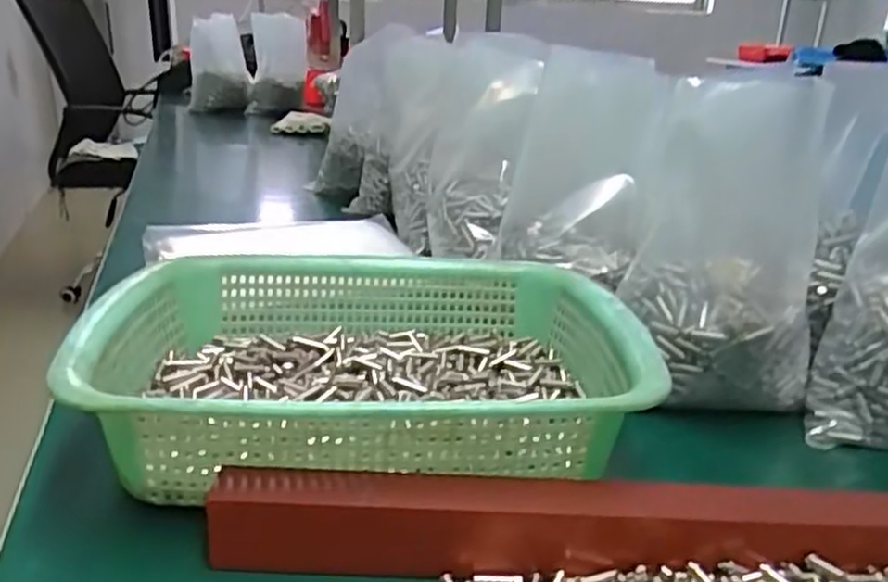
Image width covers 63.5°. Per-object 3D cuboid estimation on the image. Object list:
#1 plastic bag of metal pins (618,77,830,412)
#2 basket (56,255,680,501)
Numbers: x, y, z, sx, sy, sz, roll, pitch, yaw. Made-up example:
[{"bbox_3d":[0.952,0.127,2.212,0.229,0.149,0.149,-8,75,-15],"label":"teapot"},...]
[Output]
[{"bbox_3d":[0.183,-0.029,0.467,0.122,0.195,0.090,12,23,24],"label":"plastic bag of metal pins"},{"bbox_3d":[-0.040,0.039,0.424,0.285,0.070,0.221,0,21,-5],"label":"basket"}]

